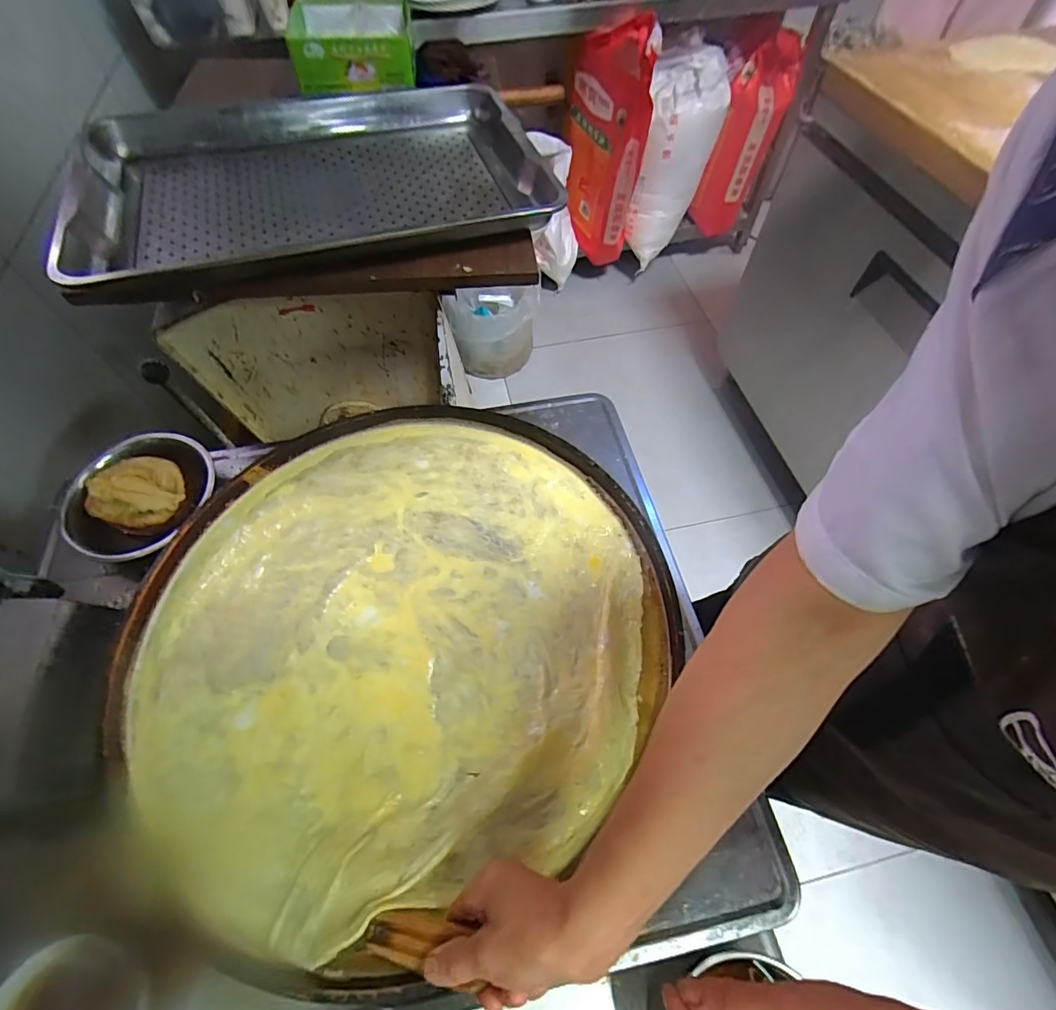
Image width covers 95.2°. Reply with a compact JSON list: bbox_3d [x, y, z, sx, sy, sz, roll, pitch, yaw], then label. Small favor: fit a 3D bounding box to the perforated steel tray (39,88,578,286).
[{"bbox_3d":[-0.281,-0.455,0.668,0.618,0.063,0.436,-14,60,-12],"label":"perforated steel tray"}]

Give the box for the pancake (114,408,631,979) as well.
[{"bbox_3d":[-0.130,0.102,0.482,0.471,0.028,0.463,0,59,0],"label":"pancake"}]

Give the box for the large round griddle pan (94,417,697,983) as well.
[{"bbox_3d":[-0.131,0.107,0.476,0.494,0.033,0.514,0,59,0],"label":"large round griddle pan"}]

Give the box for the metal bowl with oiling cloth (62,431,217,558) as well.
[{"bbox_3d":[-0.451,-0.009,0.566,0.144,0.057,0.163,39,67,21],"label":"metal bowl with oiling cloth"}]

